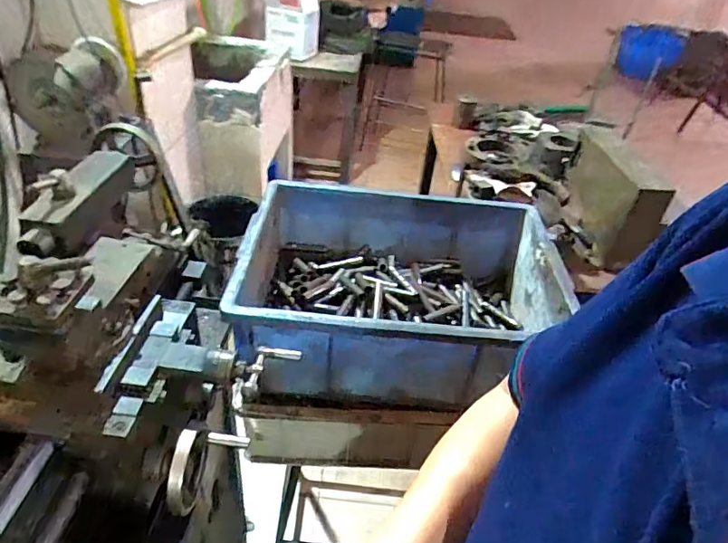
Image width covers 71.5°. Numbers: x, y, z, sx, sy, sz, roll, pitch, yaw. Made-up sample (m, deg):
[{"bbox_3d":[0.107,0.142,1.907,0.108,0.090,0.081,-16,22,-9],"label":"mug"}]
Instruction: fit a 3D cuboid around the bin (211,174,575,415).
[{"bbox_3d":[0.054,0.025,0.824,0.470,0.165,0.360,5,38,-2],"label":"bin"}]

